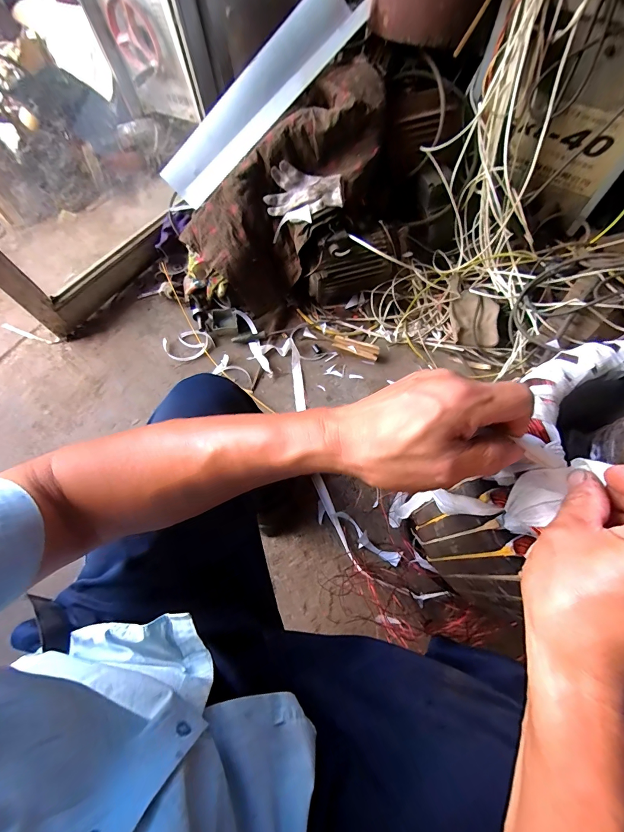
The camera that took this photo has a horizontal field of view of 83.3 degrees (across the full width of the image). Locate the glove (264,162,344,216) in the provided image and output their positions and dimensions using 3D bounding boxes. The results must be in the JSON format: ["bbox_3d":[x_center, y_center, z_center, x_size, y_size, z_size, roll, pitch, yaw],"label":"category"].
[{"bbox_3d":[-0.022,-0.555,0.868,0.190,0.054,0.112,10,90,13],"label":"glove"}]

